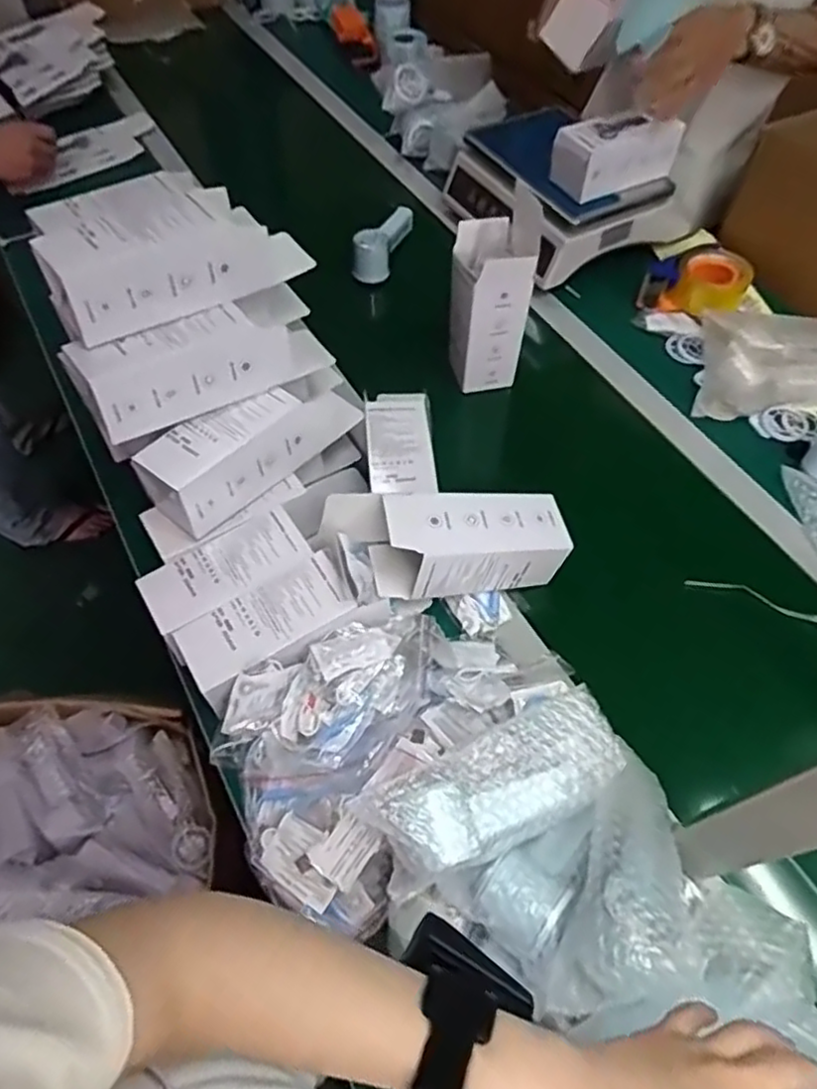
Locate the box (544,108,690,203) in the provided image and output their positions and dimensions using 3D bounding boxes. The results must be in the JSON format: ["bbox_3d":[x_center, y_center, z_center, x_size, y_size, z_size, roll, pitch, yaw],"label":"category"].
[{"bbox_3d":[0.292,-0.552,0.919,0.163,0.073,0.083,-28,61,-16],"label":"box"}]

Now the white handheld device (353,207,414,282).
[{"bbox_3d":[-0.040,-0.472,1.015,0.056,0.063,0.152,15,59,10],"label":"white handheld device"}]

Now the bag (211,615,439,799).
[{"bbox_3d":[-0.066,0.142,0.617,0.143,0.054,0.206,32,63,19],"label":"bag"}]

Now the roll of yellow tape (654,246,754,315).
[{"bbox_3d":[0.440,-0.381,0.963,0.100,0.045,0.116,34,64,20],"label":"roll of yellow tape"}]

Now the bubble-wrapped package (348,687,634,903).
[{"bbox_3d":[0.072,0.196,0.523,0.205,0.075,0.080,-25,61,-14],"label":"bubble-wrapped package"}]

